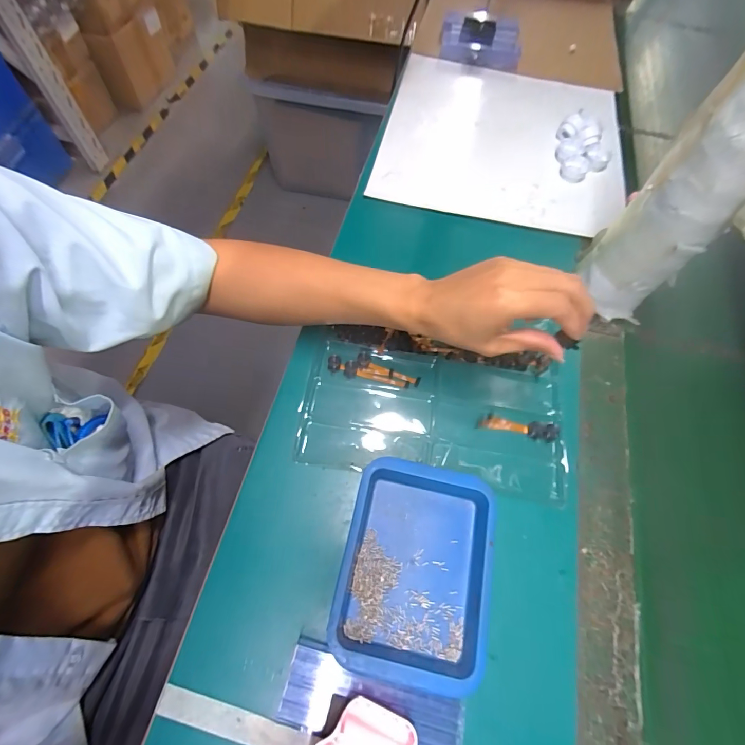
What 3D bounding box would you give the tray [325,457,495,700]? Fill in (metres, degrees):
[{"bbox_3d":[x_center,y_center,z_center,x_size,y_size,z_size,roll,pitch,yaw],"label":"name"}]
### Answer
[{"bbox_3d":[0.039,0.161,0.325,0.123,0.027,0.158,12,64,3],"label":"tray"}]

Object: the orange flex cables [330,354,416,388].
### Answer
[{"bbox_3d":[0.002,-0.002,0.409,0.095,0.013,0.026,14,64,4],"label":"orange flex cables"}]

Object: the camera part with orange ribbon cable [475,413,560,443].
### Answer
[{"bbox_3d":[0.147,0.056,0.394,0.078,0.005,0.018,10,81,7],"label":"camera part with orange ribbon cable"}]

